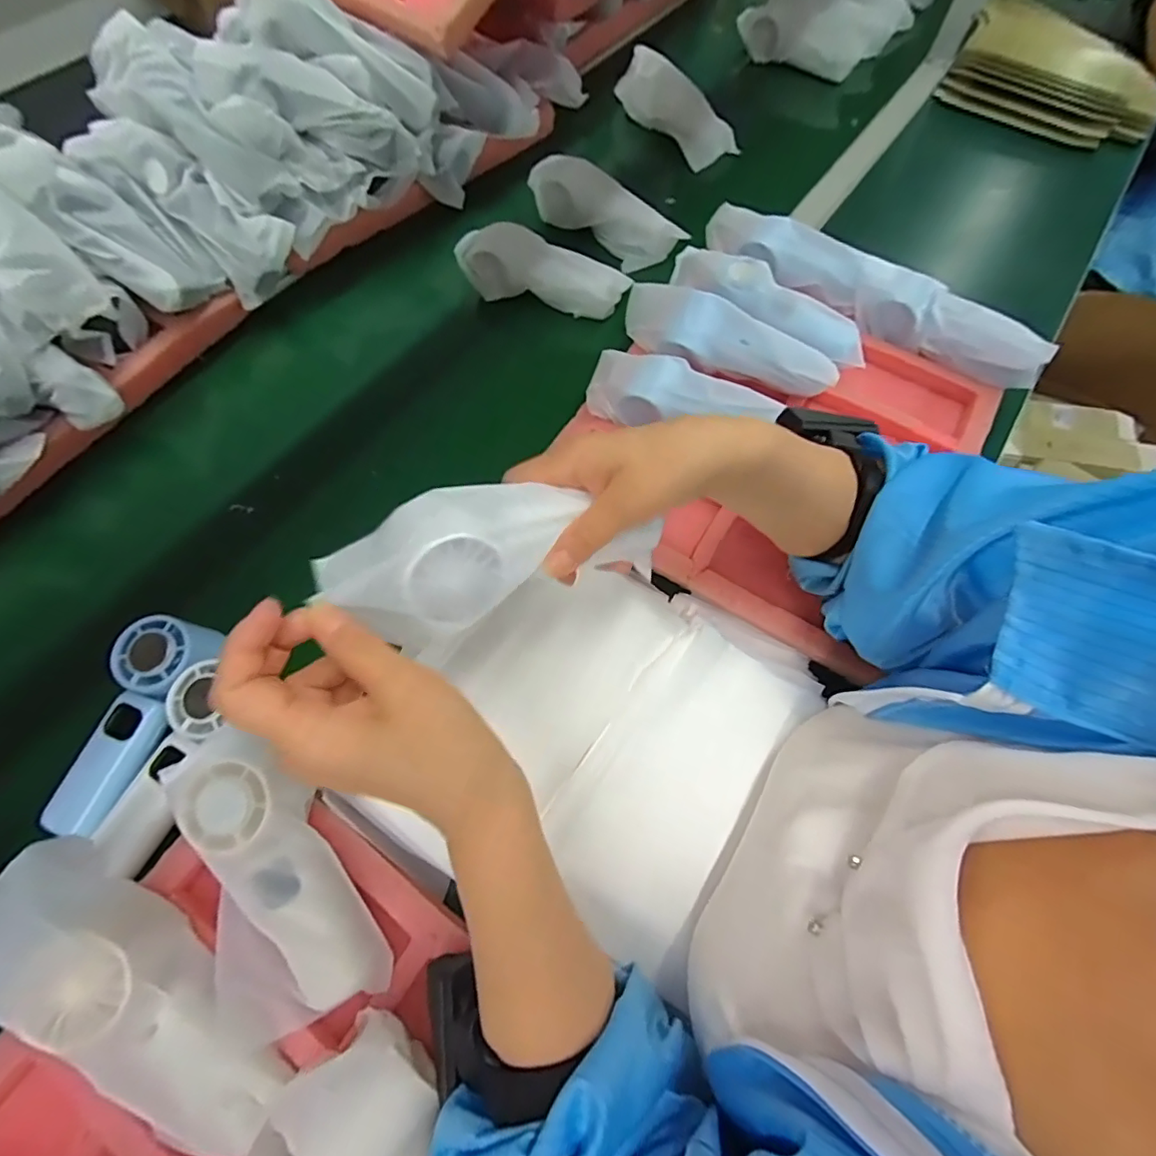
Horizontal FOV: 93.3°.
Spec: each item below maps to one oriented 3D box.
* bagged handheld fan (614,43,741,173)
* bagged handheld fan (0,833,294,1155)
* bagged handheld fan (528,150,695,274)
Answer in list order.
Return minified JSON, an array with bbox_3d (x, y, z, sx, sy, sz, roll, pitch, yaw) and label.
[{"bbox_3d":[0.133,-0.634,0.731,0.062,0.066,0.168,-41,74,-17],"label":"bagged handheld fan"},{"bbox_3d":[-0.243,0.229,0.299,0.060,0.060,0.186,-43,93,-17],"label":"bagged handheld fan"},{"bbox_3d":[0.029,-0.429,0.645,0.199,0.067,0.043,34,70,12],"label":"bagged handheld fan"}]

